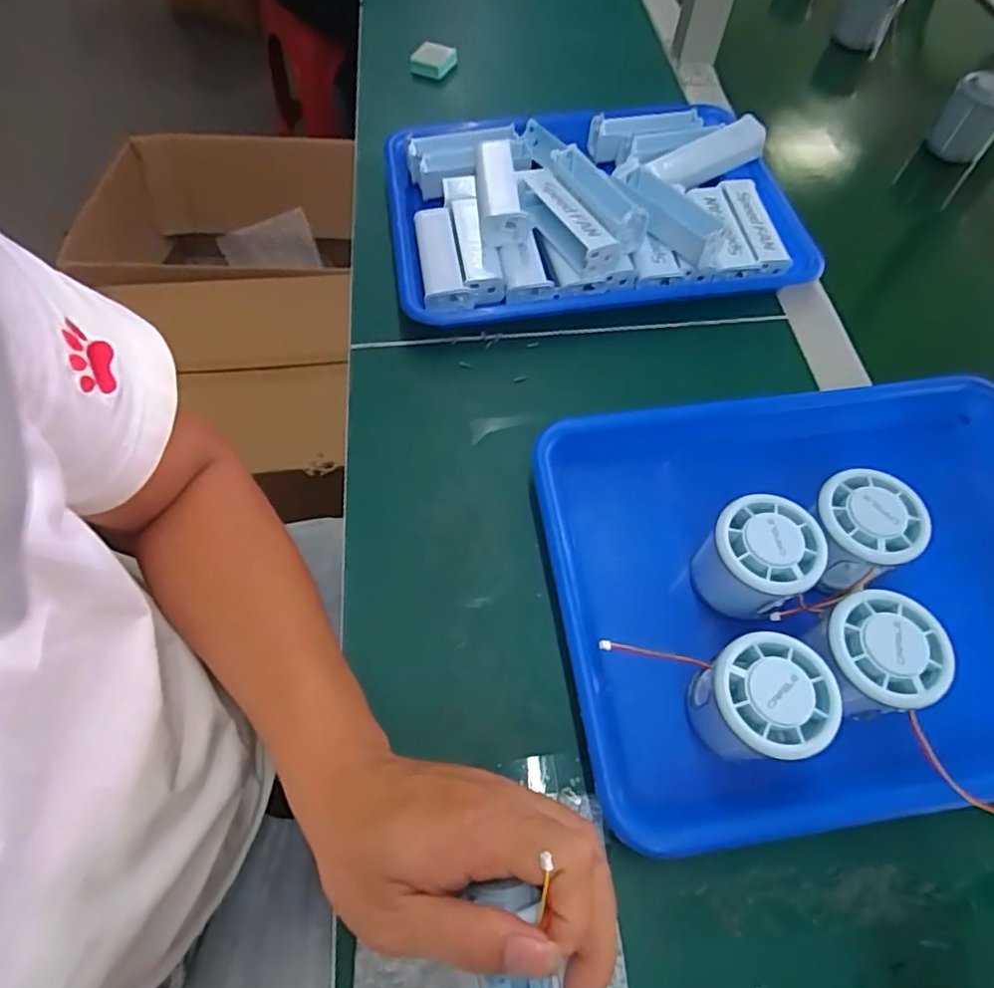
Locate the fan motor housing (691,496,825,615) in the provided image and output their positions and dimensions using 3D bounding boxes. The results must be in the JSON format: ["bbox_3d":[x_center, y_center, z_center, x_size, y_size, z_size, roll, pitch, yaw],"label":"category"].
[{"bbox_3d":[0.146,0.038,0.343,0.055,0.054,0.056,1,61,-1],"label":"fan motor housing"}]

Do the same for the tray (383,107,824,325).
[{"bbox_3d":[0.079,-0.257,0.512,0.338,0.049,0.248,-7,61,-5],"label":"tray"}]

